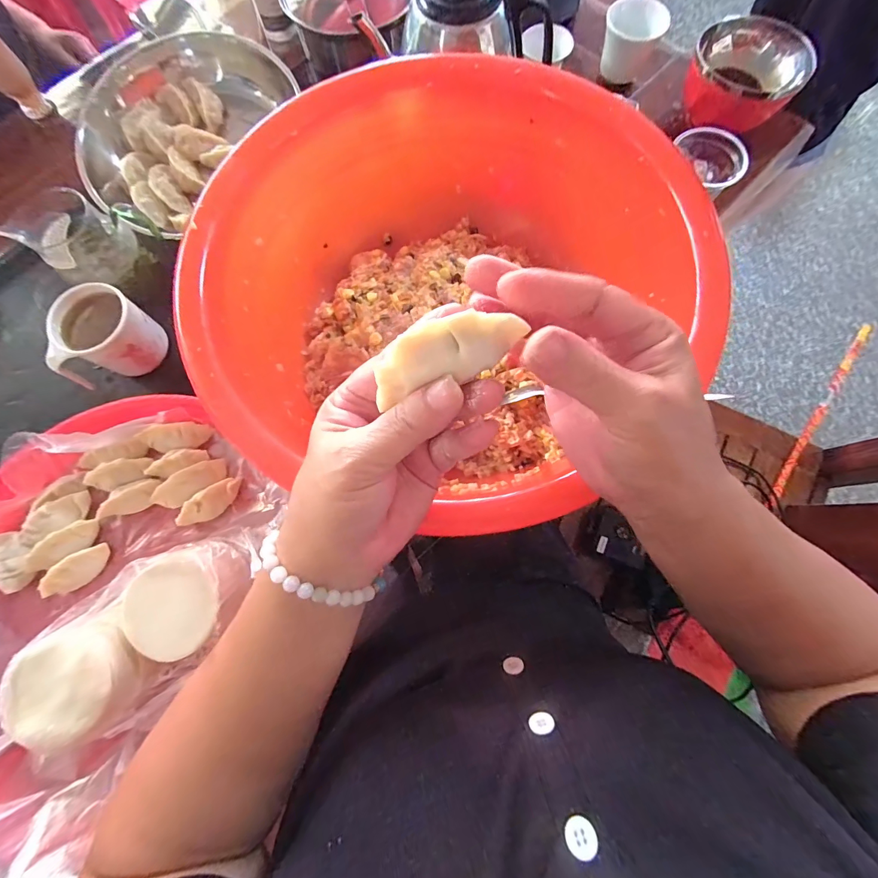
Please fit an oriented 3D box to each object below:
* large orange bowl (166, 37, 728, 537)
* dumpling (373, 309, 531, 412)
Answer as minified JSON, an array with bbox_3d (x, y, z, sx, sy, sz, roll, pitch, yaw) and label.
[{"bbox_3d":[0.001,-0.127,0.347,0.387,0.131,0.366,0,76,1],"label":"large orange bowl"},{"bbox_3d":[0.001,-0.039,0.167,0.066,0.022,0.026,-21,119,15],"label":"dumpling"}]

